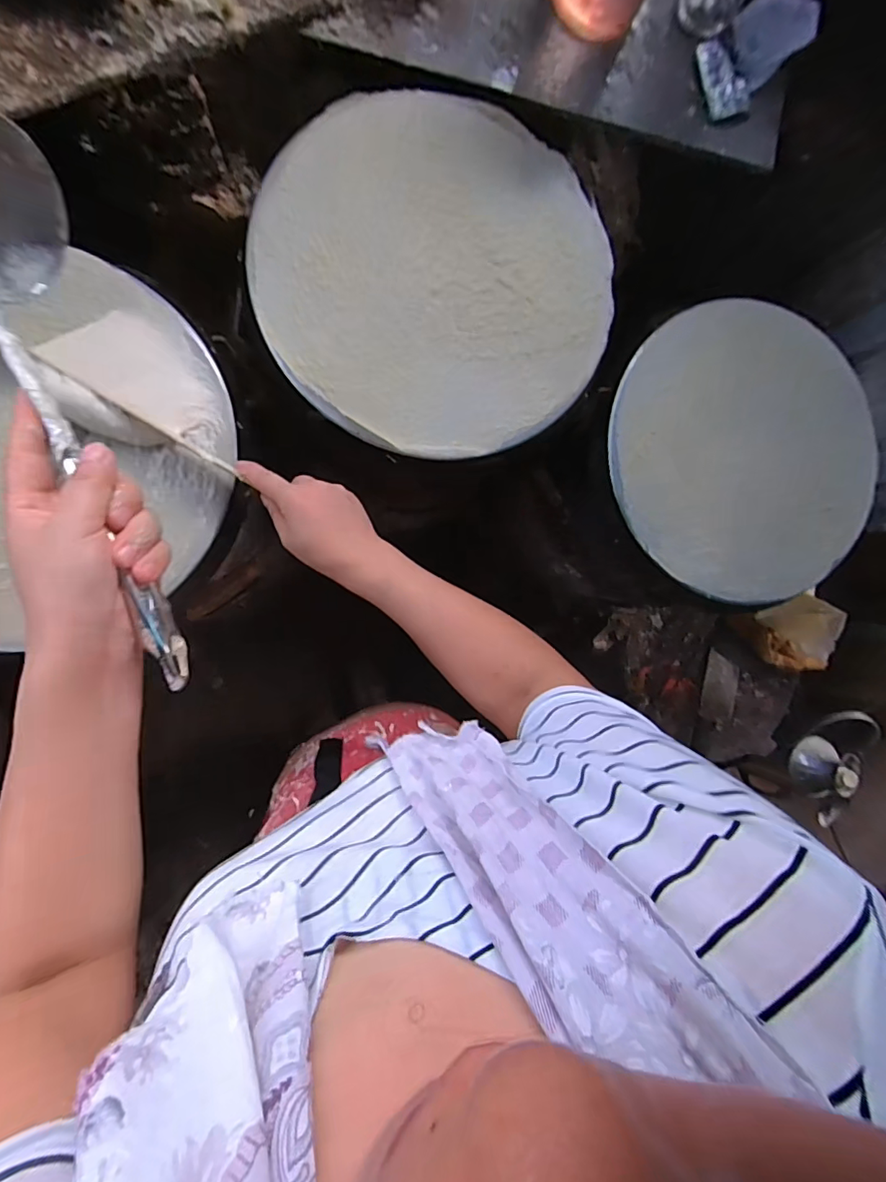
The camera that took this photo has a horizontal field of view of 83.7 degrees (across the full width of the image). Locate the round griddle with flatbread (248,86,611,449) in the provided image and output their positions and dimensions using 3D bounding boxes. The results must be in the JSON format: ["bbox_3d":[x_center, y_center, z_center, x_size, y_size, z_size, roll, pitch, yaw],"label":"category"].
[{"bbox_3d":[-0.003,-0.318,0.500,0.348,0.029,0.352,0,89,-11],"label":"round griddle with flatbread"}]

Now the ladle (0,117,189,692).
[{"bbox_3d":[-0.215,-0.099,0.285,0.061,0.084,0.328,-20,89,-9],"label":"ladle"}]

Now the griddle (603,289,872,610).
[{"bbox_3d":[0.365,-0.158,0.581,0.335,0.062,0.314,0,89,-11],"label":"griddle"}]

